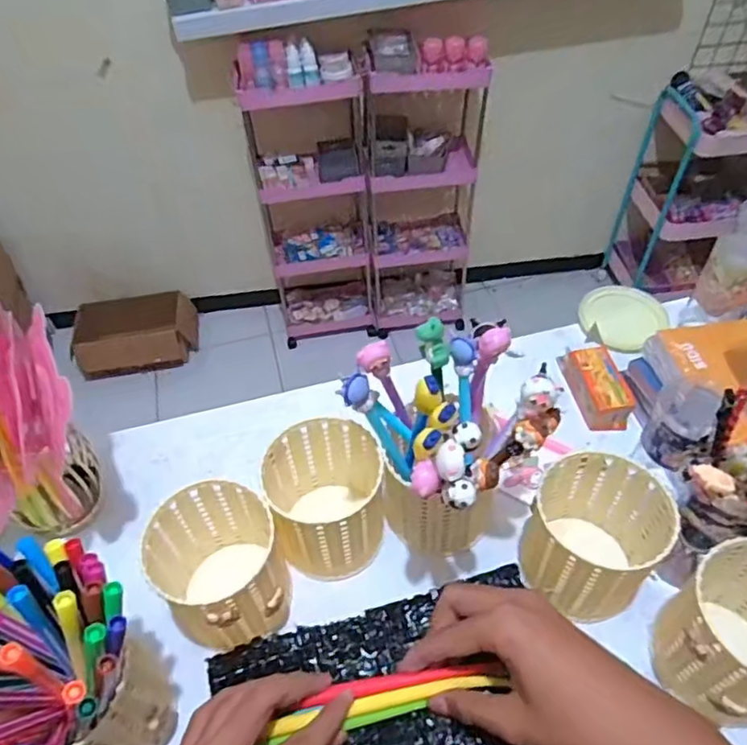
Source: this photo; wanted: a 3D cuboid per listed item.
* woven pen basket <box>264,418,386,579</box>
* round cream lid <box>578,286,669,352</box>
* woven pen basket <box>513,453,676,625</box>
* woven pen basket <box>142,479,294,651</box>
[{"bbox_3d":[-0.032,0.094,0.455,0.083,0.094,0.085,-1,50,1],"label":"woven pen basket"},{"bbox_3d":[0.250,-0.056,0.617,0.081,0.010,0.072,25,68,12],"label":"round cream lid"},{"bbox_3d":[0.157,0.109,0.432,0.095,0.092,0.082,-36,58,-25],"label":"woven pen basket"},{"bbox_3d":[-0.107,0.137,0.425,0.090,0.089,0.084,-1,50,1],"label":"woven pen basket"}]

